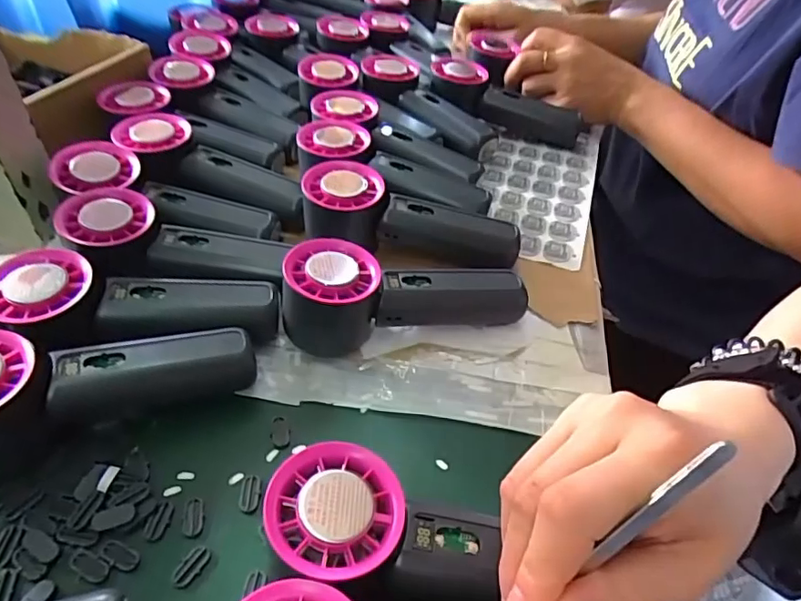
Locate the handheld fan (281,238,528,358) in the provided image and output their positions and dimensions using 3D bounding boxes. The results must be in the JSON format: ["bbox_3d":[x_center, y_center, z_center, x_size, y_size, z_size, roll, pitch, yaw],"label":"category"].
[{"bbox_3d":[0.002,-0.008,0.358,0.152,0.055,0.055,-12,46,-15],"label":"handheld fan"}]

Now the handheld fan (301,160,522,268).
[{"bbox_3d":[0.007,-0.061,0.408,0.150,0.056,0.056,-1,44,-4],"label":"handheld fan"}]

